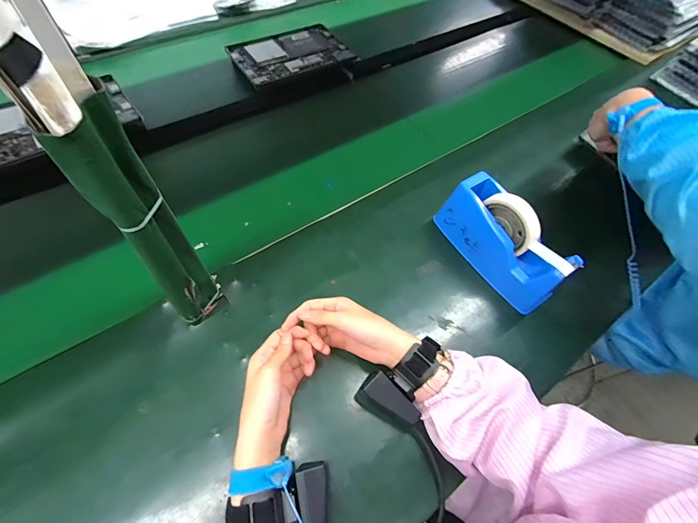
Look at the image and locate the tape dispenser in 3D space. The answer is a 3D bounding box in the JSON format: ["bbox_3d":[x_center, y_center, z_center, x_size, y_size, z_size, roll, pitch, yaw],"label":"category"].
[{"bbox_3d":[0.223,-0.030,0.498,0.061,0.114,0.200,-28,64,-19],"label":"tape dispenser"}]

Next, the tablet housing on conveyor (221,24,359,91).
[{"bbox_3d":[-0.128,-0.470,0.753,0.251,0.015,0.168,-26,64,-19],"label":"tablet housing on conveyor"}]

